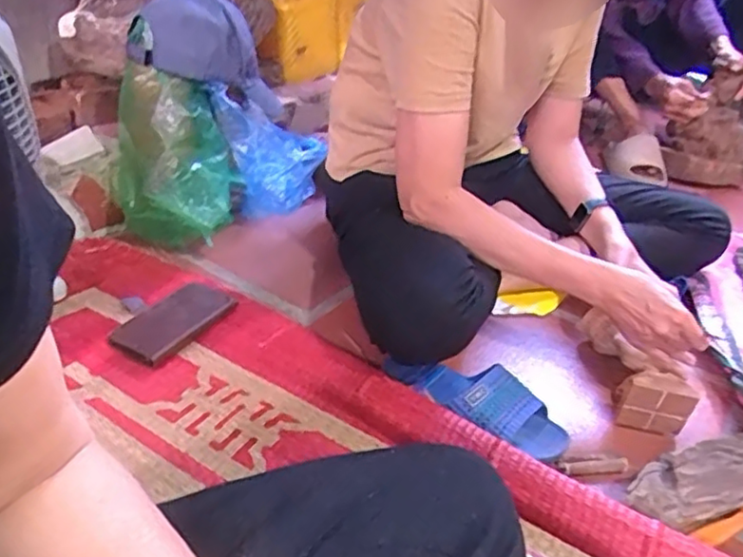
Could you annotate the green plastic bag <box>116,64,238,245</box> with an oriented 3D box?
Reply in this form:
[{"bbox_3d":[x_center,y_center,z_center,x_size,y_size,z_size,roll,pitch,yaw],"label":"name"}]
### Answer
[{"bbox_3d":[-0.278,-0.156,0.935,0.169,0.249,0.126,-5,32,-19],"label":"green plastic bag"}]

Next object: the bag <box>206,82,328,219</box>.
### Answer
[{"bbox_3d":[-0.159,-0.195,1.023,0.178,0.198,0.108,-3,31,-15],"label":"bag"}]

